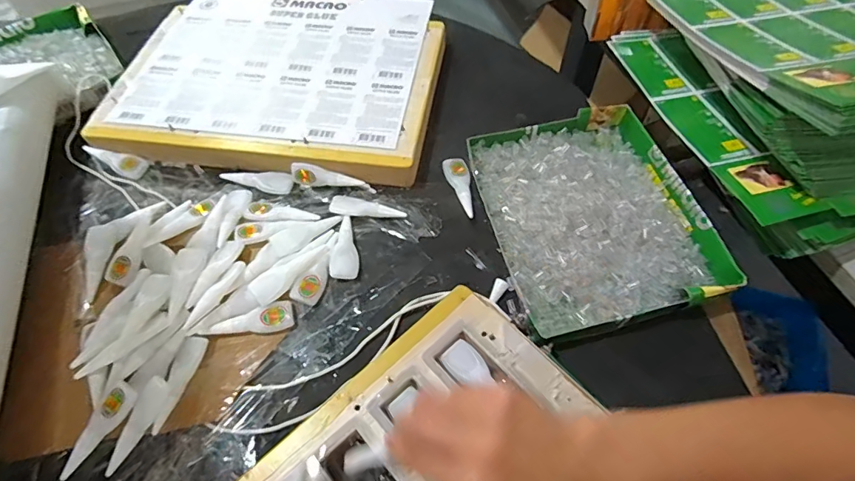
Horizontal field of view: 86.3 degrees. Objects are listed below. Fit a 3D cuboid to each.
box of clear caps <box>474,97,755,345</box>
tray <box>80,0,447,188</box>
[{"bbox_3d":[0.178,-0.034,0.506,0.212,0.036,0.256,-13,63,-5],"label":"box of clear caps"},{"bbox_3d":[-0.194,-0.244,0.626,0.411,0.032,0.340,7,63,6],"label":"tray"}]

